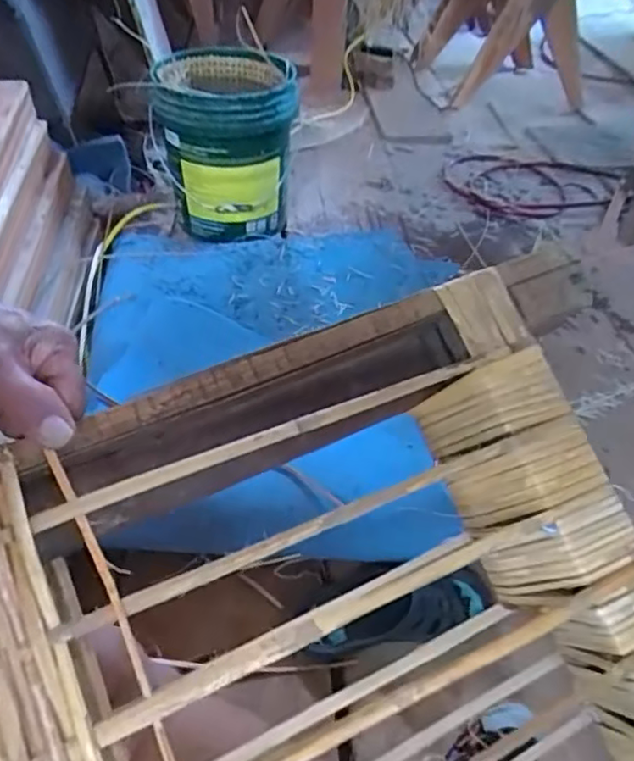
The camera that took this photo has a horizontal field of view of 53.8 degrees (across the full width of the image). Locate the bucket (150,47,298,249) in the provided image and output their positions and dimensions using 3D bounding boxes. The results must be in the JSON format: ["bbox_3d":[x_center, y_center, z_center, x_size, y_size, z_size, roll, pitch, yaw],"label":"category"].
[{"bbox_3d":[-0.193,-0.511,1.353,0.280,0.307,0.290,0,43,-6],"label":"bucket"}]

